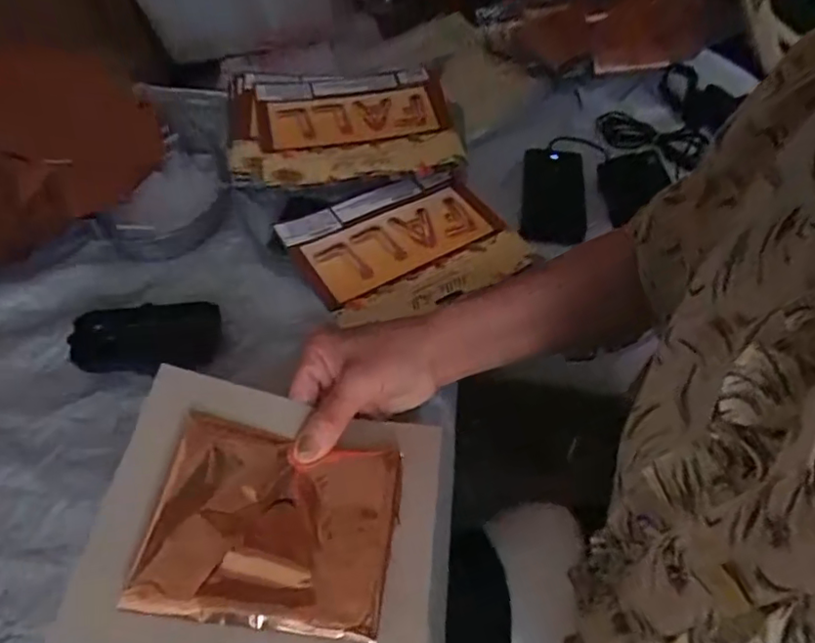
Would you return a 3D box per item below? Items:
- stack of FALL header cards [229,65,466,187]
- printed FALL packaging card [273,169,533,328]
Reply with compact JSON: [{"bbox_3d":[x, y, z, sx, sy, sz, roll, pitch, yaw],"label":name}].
[{"bbox_3d":[-0.068,-0.202,0.620,0.223,0.032,0.170,-10,53,-7],"label":"stack of FALL header cards"},{"bbox_3d":[-0.002,-0.073,0.545,0.191,0.012,0.135,-21,55,-14],"label":"printed FALL packaging card"}]

